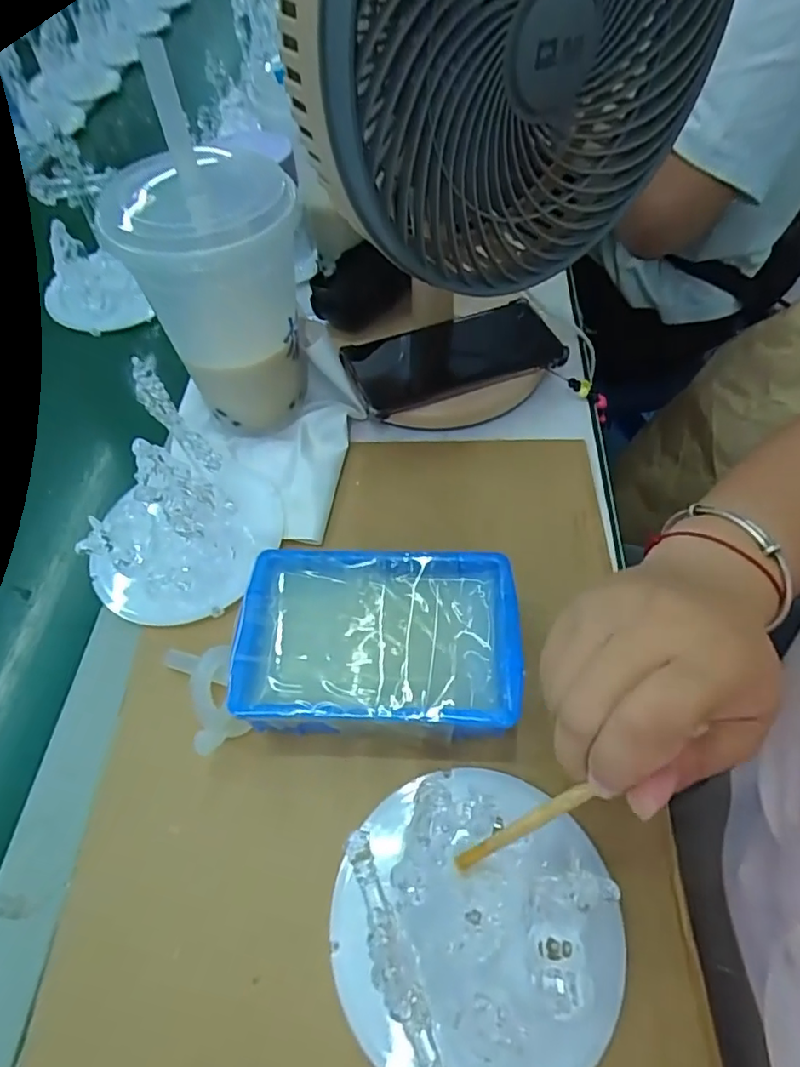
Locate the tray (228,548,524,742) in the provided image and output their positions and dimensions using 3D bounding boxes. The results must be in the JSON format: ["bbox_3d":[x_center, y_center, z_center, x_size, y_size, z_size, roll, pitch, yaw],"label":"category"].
[{"bbox_3d":[-0.012,0.065,0.319,0.143,0.053,0.099,1,56,3],"label":"tray"}]

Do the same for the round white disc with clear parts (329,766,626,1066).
[{"bbox_3d":[0.033,0.175,0.262,0.123,0.025,0.123,0,57,0],"label":"round white disc with clear parts"}]

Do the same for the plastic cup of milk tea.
[{"bbox_3d":[-0.113,-0.161,0.381,0.097,0.189,0.097,-6,57,-4],"label":"plastic cup of milk tea"}]

